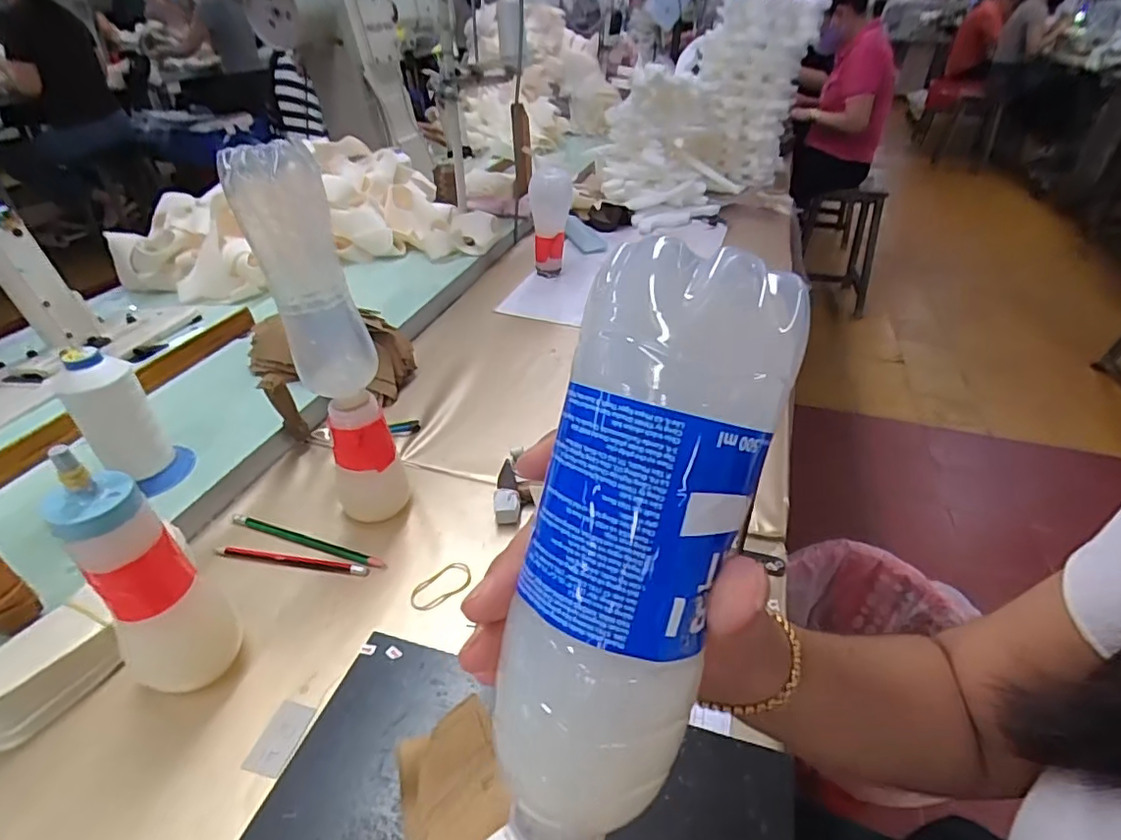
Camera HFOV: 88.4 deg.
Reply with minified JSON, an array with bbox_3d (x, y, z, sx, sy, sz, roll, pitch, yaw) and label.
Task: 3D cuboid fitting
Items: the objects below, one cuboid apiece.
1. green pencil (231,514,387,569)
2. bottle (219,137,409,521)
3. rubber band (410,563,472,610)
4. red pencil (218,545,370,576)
[{"bbox_3d":[-0.236,0.111,0.535,0.168,0.004,0.012,14,39,15],"label":"green pencil"},{"bbox_3d":[-0.189,-0.044,0.477,0.070,0.326,0.070,-18,42,-25],"label":"bottle"},{"bbox_3d":[-0.101,0.142,0.494,0.030,0.004,0.057,30,45,32],"label":"rubber band"},{"bbox_3d":[-0.242,0.124,0.517,0.144,0.006,0.012,7,37,6],"label":"red pencil"}]

